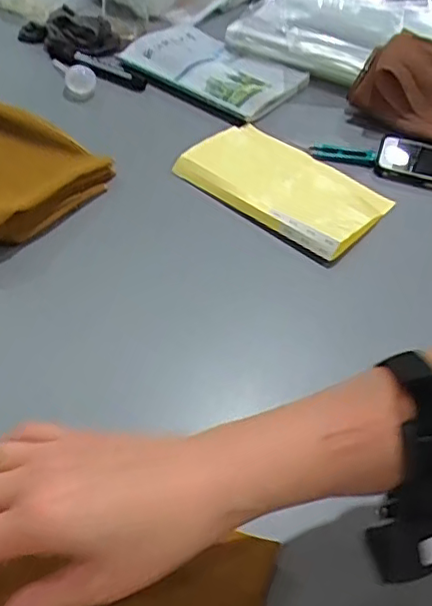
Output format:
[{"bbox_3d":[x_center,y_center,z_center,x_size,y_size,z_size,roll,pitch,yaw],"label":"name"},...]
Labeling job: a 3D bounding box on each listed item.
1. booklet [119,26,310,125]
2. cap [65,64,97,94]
[{"bbox_3d":[-0.008,-0.282,0.734,0.202,0.018,0.133,36,54,24],"label":"booklet"},{"bbox_3d":[-0.155,-0.257,0.700,0.034,0.023,0.036,3,48,-3],"label":"cap"}]

